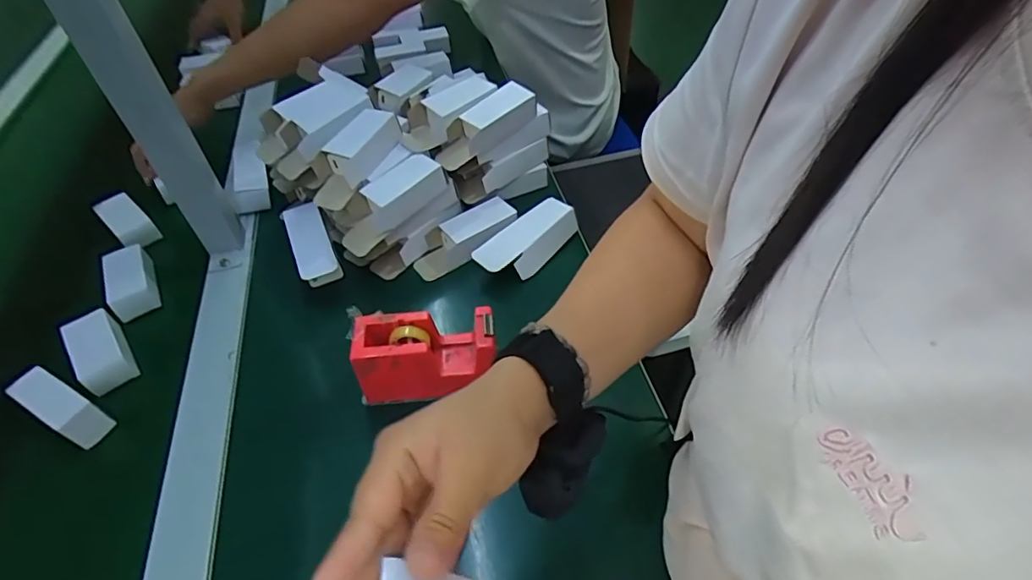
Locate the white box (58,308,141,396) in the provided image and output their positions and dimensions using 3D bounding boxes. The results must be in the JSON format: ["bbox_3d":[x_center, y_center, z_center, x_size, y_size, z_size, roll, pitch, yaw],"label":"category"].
[{"bbox_3d":[-0.443,0.063,0.575,0.046,0.033,0.095,-34,54,-25],"label":"white box"}]

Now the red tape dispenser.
[{"bbox_3d":[-0.083,0.062,0.509,0.127,0.076,0.053,-5,48,0],"label":"red tape dispenser"}]

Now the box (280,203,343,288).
[{"bbox_3d":[-0.246,-0.058,0.650,0.043,0.032,0.114,-21,63,-14],"label":"box"}]

